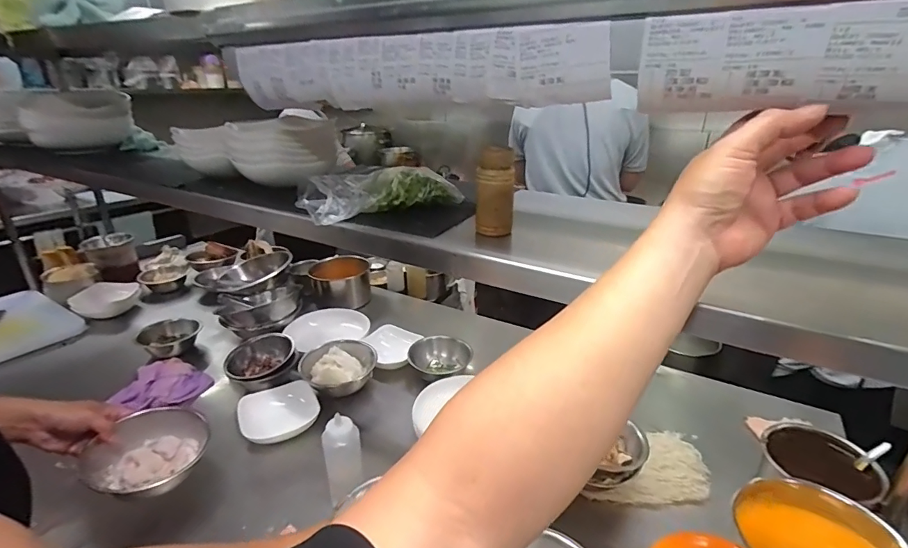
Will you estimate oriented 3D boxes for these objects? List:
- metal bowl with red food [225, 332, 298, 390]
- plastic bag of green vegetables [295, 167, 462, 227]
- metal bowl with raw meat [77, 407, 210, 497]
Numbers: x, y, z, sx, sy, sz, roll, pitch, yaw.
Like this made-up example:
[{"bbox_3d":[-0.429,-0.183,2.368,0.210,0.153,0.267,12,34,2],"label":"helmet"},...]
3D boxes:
[{"bbox_3d":[-0.447,0.197,1.026,0.150,0.051,0.146,-14,26,-31],"label":"metal bowl with red food"},{"bbox_3d":[-0.114,-0.123,0.638,0.208,0.051,0.127,-11,25,-26],"label":"plastic bag of green vegetables"},{"bbox_3d":[-0.487,0.288,0.710,0.167,0.063,0.152,0,22,0],"label":"metal bowl with raw meat"}]

